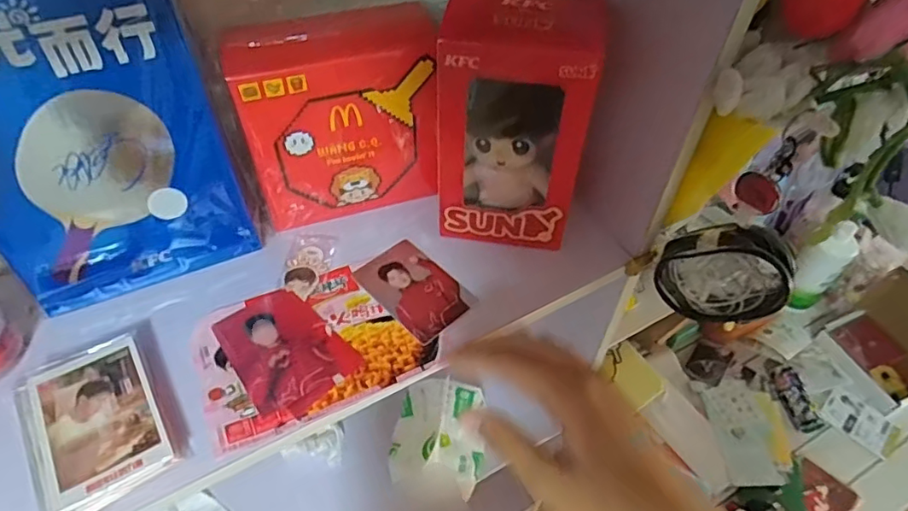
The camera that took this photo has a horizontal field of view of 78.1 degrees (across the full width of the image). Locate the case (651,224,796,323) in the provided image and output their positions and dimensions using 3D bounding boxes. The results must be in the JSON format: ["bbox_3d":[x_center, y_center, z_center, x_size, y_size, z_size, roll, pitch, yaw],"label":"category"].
[{"bbox_3d":[0.207,0.013,0.433,0.092,0.098,0.025,26,53,20],"label":"case"}]

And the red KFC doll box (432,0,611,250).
[{"bbox_3d":[0.048,-0.098,0.429,0.110,0.177,0.082,11,49,8],"label":"red KFC doll box"}]

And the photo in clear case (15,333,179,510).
[{"bbox_3d":[-0.228,0.103,0.353,0.073,0.016,0.108,-26,54,-22],"label":"photo in clear case"}]

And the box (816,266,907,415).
[{"bbox_3d":[0.654,0.129,0.824,0.104,0.145,0.164,-23,53,-20],"label":"box"}]

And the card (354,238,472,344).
[{"bbox_3d":[-0.032,0.025,0.447,0.058,0.004,0.090,-33,57,-27],"label":"card"}]

